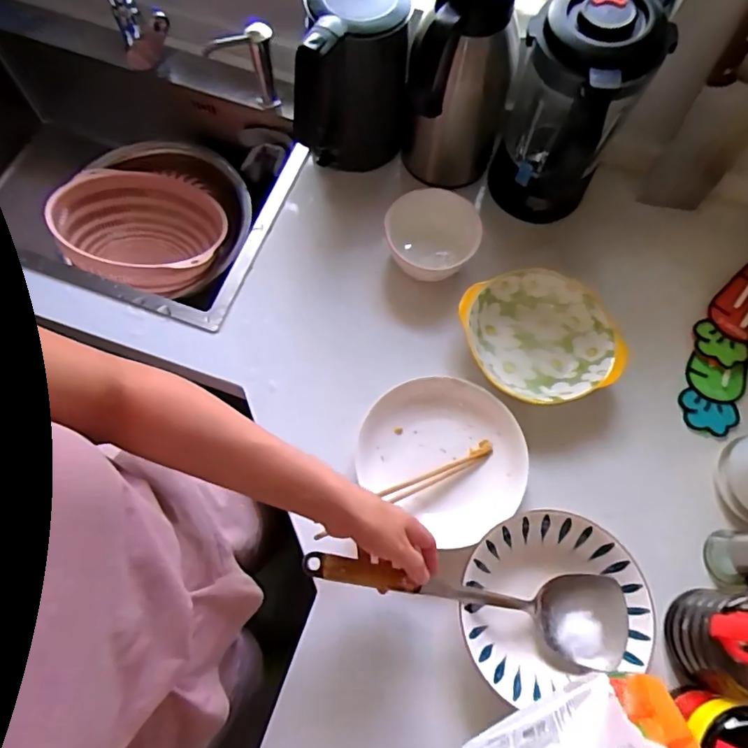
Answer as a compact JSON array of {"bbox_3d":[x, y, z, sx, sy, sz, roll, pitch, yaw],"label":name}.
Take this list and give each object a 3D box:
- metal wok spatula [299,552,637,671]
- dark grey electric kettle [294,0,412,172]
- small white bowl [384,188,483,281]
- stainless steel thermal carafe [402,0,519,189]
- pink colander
[{"bbox_3d":[0.099,0.238,0.566,0.345,0.050,0.090,13,70,-13],"label":"metal wok spatula"},{"bbox_3d":[-0.034,-0.411,0.759,0.152,0.220,0.152,0,71,-1],"label":"dark grey electric kettle"},{"bbox_3d":[0.076,-0.190,0.780,0.124,0.080,0.128,0,71,-1],"label":"small white bowl"},{"bbox_3d":[0.111,-0.389,0.733,0.133,0.281,0.145,13,71,3],"label":"stainless steel thermal carafe"},{"bbox_3d":[-0.387,-0.234,0.945,0.291,0.131,0.301,9,44,-18],"label":"pink colander"}]

